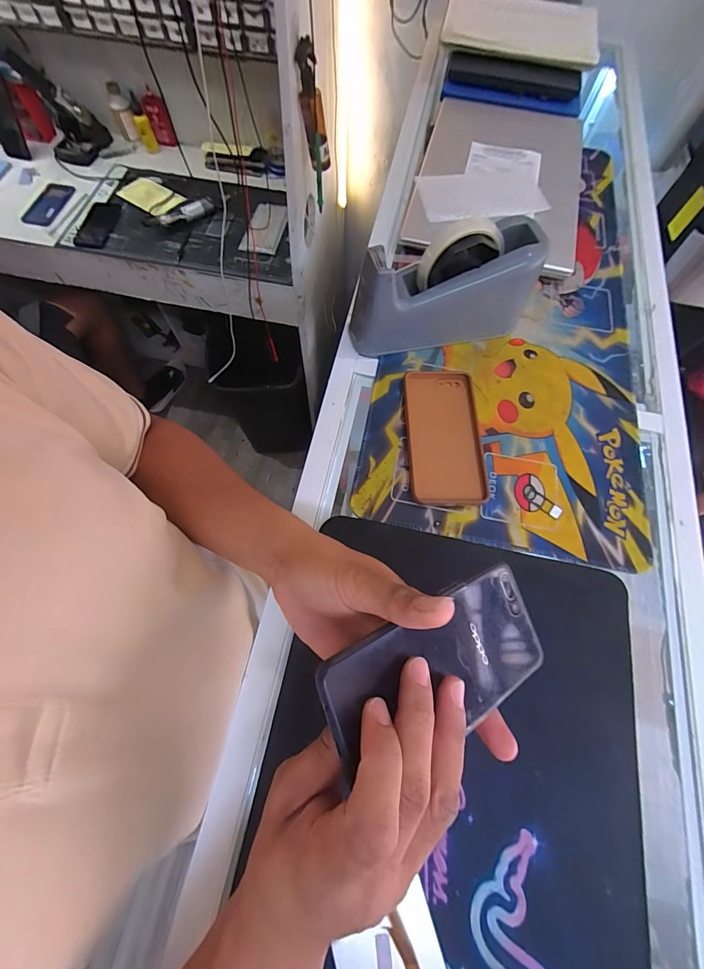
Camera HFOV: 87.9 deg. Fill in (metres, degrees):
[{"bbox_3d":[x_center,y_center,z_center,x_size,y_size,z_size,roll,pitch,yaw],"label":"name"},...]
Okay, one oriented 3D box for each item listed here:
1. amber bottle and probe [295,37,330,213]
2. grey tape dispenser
[{"bbox_3d":[-0.066,-0.636,0.666,0.047,0.236,0.058,-1,69,-2],"label":"amber bottle and probe"},{"bbox_3d":[0.100,-0.202,0.397,0.193,0.107,0.084,-19,71,-9],"label":"grey tape dispenser"}]

